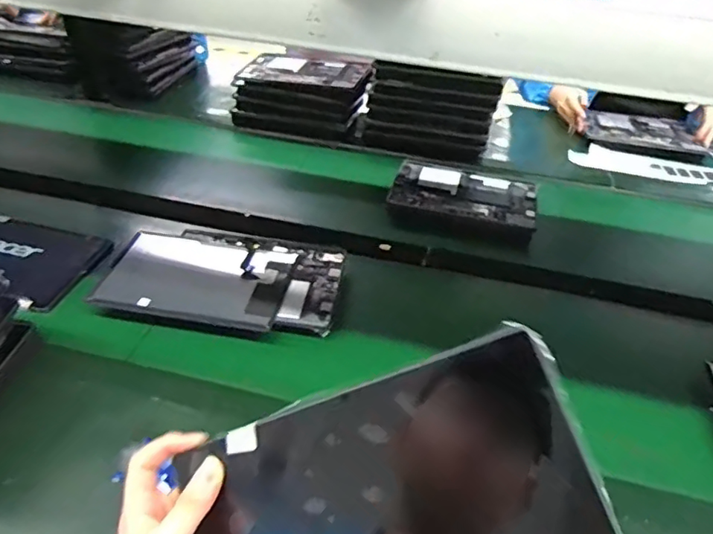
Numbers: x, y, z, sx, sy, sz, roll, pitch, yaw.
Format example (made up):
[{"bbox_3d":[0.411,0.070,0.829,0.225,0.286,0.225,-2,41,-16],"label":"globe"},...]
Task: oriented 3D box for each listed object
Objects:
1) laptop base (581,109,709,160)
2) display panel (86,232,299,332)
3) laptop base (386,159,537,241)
[{"bbox_3d":[0.649,-0.305,1.242,0.251,0.028,0.149,12,40,9],"label":"laptop base"},{"bbox_3d":[-0.221,0.015,0.759,0.247,0.015,0.156,8,43,6],"label":"display panel"},{"bbox_3d":[0.194,-0.128,0.984,0.250,0.025,0.158,13,40,10],"label":"laptop base"}]

